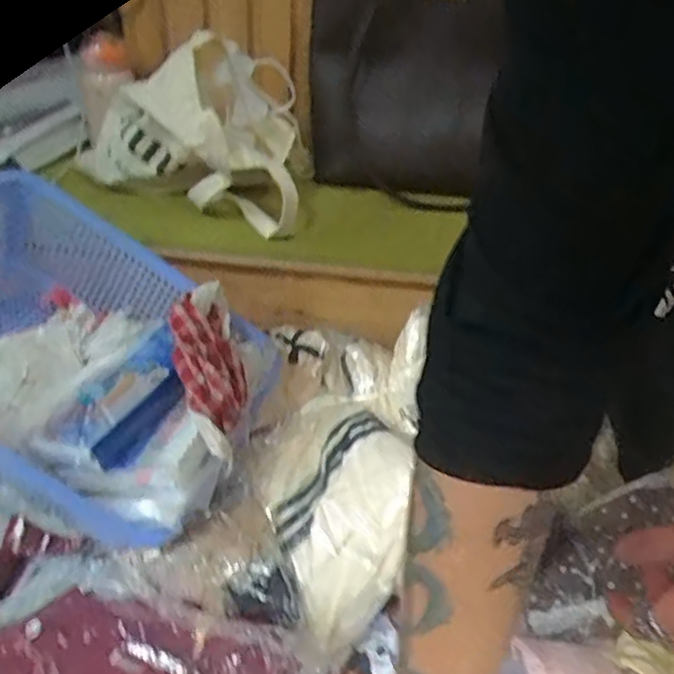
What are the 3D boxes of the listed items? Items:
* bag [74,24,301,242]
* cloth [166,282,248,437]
[{"bbox_3d":[-0.175,-0.240,0.778,0.264,0.196,0.178,2,36,-4],"label":"bag"},{"bbox_3d":[-0.131,0.018,0.663,0.071,0.076,0.153,-4,37,-12],"label":"cloth"}]

